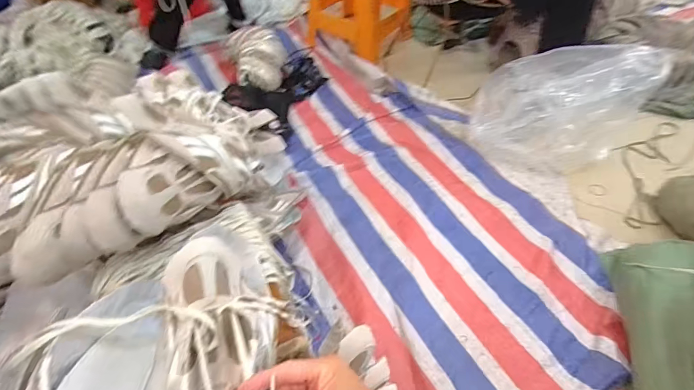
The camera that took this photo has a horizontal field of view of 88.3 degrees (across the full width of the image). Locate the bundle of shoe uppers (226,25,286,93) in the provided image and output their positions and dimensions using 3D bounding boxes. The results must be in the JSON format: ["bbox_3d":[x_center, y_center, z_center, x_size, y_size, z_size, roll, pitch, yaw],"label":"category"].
[{"bbox_3d":[-0.324,-0.497,1.323,0.188,0.152,0.262,-19,53,-15],"label":"bundle of shoe uppers"}]

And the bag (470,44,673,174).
[{"bbox_3d":[0.631,-0.280,1.075,0.439,0.344,0.241,12,52,10],"label":"bag"}]

